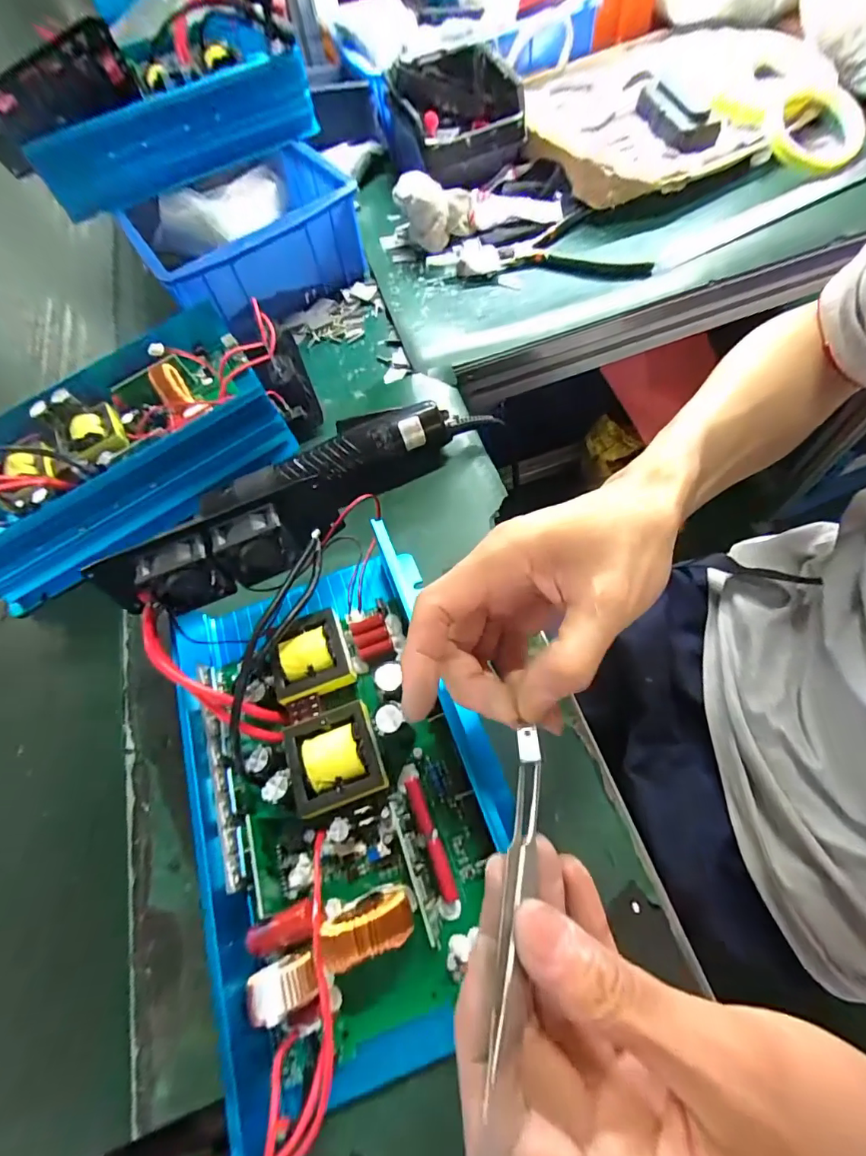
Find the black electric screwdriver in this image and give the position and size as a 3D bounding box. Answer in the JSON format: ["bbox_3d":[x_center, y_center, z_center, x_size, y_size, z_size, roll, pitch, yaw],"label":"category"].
[{"bbox_3d":[-0.062,-0.092,0.365,0.229,0.042,0.028,-19,64,-7],"label":"black electric screwdriver"}]

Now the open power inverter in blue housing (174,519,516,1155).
[{"bbox_3d":[-0.049,0.101,0.256,0.159,0.063,0.269,-18,64,-5],"label":"open power inverter in blue housing"}]

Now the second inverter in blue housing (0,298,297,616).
[{"bbox_3d":[-0.252,-0.119,0.394,0.293,0.073,0.152,-33,66,-12],"label":"second inverter in blue housing"}]

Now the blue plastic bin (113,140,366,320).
[{"bbox_3d":[-0.181,-0.329,0.471,0.204,0.083,0.155,-27,65,-9],"label":"blue plastic bin"}]

